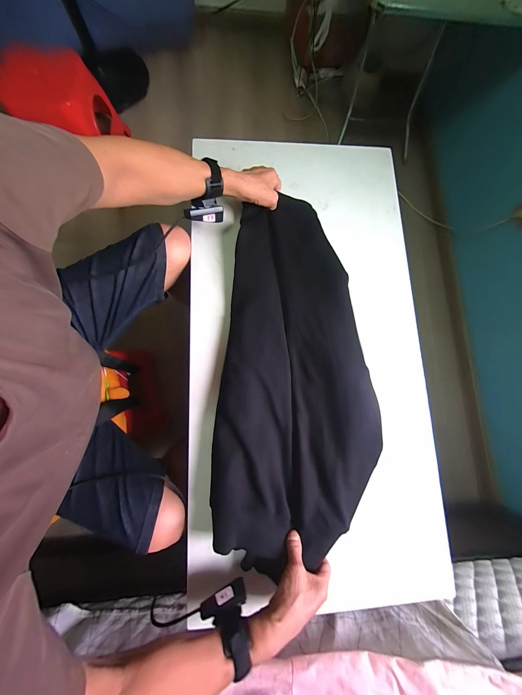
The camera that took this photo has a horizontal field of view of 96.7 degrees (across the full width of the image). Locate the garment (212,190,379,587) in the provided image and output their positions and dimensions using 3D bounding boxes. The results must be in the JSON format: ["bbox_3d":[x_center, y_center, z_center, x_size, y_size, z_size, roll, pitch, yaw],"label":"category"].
[{"bbox_3d":[0.070,0.028,0.444,0.288,0.053,0.665,1,80,2],"label":"garment"}]

